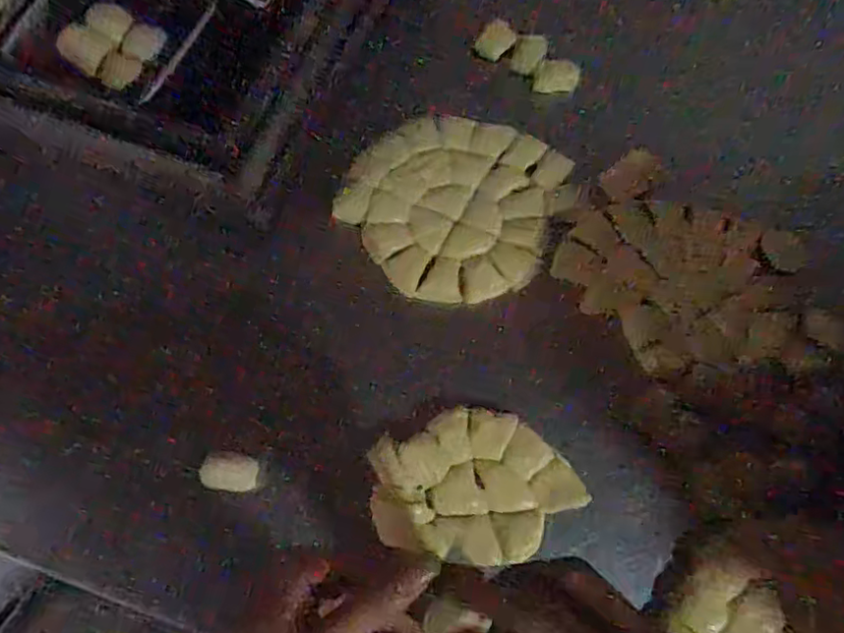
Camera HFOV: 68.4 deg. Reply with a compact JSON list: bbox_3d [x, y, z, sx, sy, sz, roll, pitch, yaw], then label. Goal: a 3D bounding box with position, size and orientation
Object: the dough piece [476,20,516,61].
[{"bbox_3d":[0.071,-0.271,0.609,0.030,0.005,0.037,43,103,-5],"label":"dough piece"}]

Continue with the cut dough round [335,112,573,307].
[{"bbox_3d":[0.031,-0.102,0.551,0.173,0.026,0.179,1,73,-2],"label":"cut dough round"}]

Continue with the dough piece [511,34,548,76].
[{"bbox_3d":[0.105,-0.257,0.609,0.030,0.006,0.036,15,109,7],"label":"dough piece"}]

